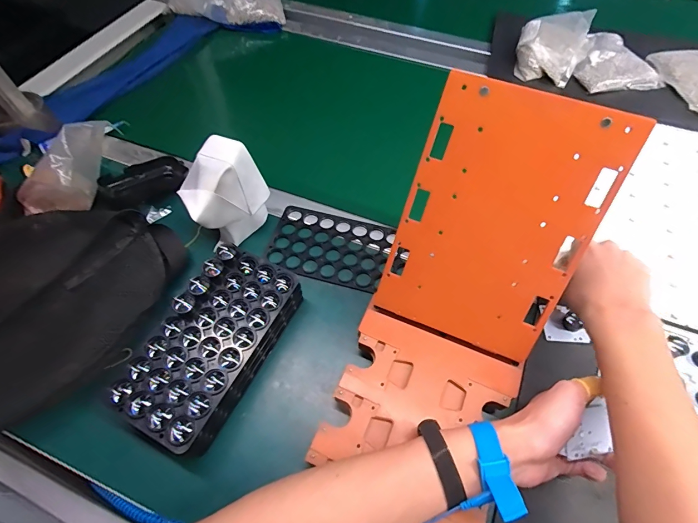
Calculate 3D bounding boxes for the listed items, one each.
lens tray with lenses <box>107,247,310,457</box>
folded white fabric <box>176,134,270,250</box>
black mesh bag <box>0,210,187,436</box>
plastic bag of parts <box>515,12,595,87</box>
[{"bbox_3d":[-0.141,0.084,0.384,0.101,0.070,0.198,24,62,14],"label":"lens tray with lenses"},{"bbox_3d":[-0.149,-0.081,0.449,0.099,0.118,0.066,-32,64,-17],"label":"folded white fabric"},{"bbox_3d":[-0.365,0.047,0.405,0.267,0.050,0.286,16,61,9],"label":"black mesh bag"},{"bbox_3d":[0.377,-0.402,0.677,0.113,0.055,0.156,19,61,11],"label":"plastic bag of parts"}]

